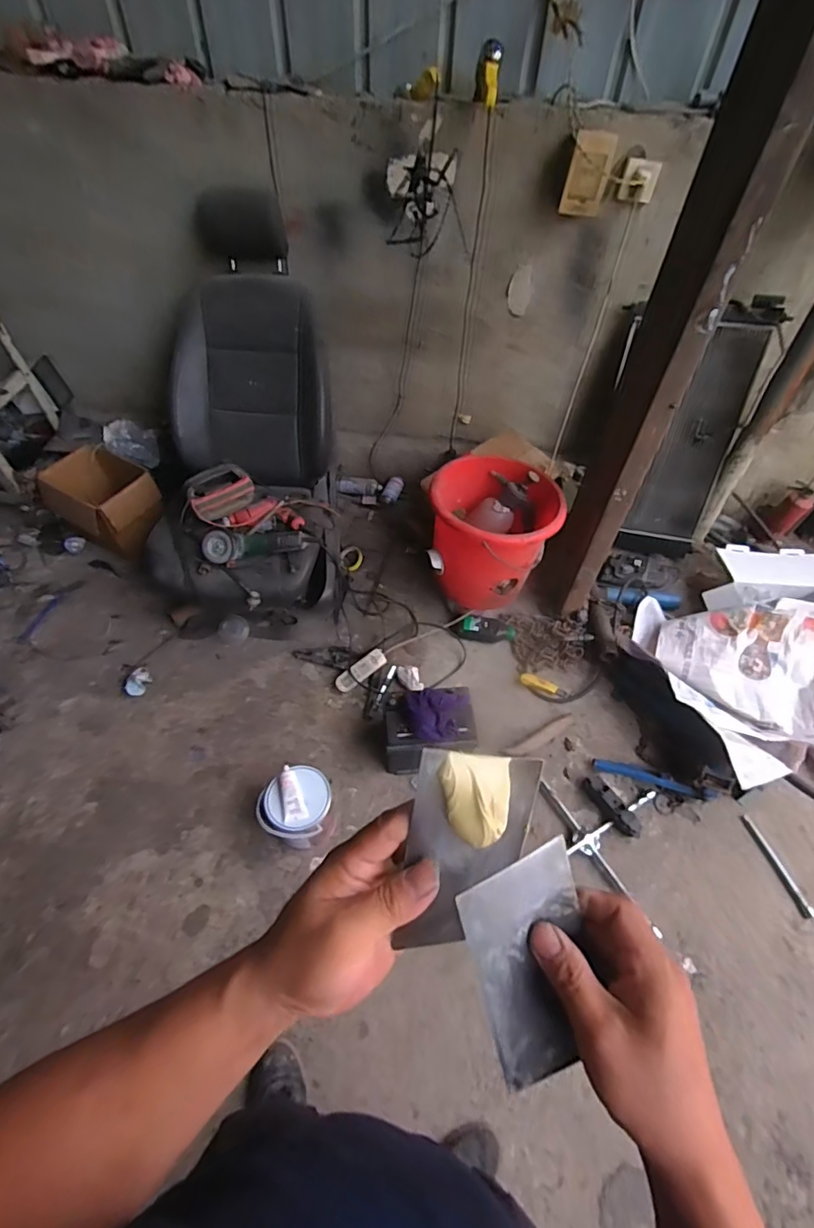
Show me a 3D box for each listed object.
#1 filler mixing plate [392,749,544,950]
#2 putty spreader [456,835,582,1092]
[{"bbox_3d":[0.036,0.135,0.290,0.072,0.128,0.016,3,19,-18],"label":"filler mixing plate"},{"bbox_3d":[0.078,0.212,0.316,0.072,0.006,0.131,-16,93,-10],"label":"putty spreader"}]

